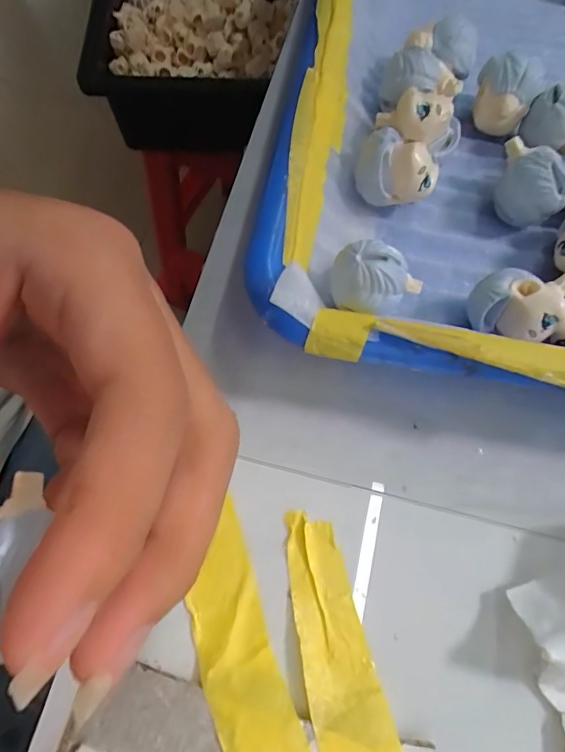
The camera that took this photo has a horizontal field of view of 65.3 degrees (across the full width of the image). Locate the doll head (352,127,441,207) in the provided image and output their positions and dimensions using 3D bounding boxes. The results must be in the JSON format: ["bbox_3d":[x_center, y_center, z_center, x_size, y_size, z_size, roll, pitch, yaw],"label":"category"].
[{"bbox_3d":[0.039,-0.071,0.157,0.028,0.026,0.019,27,73,9],"label":"doll head"}]

